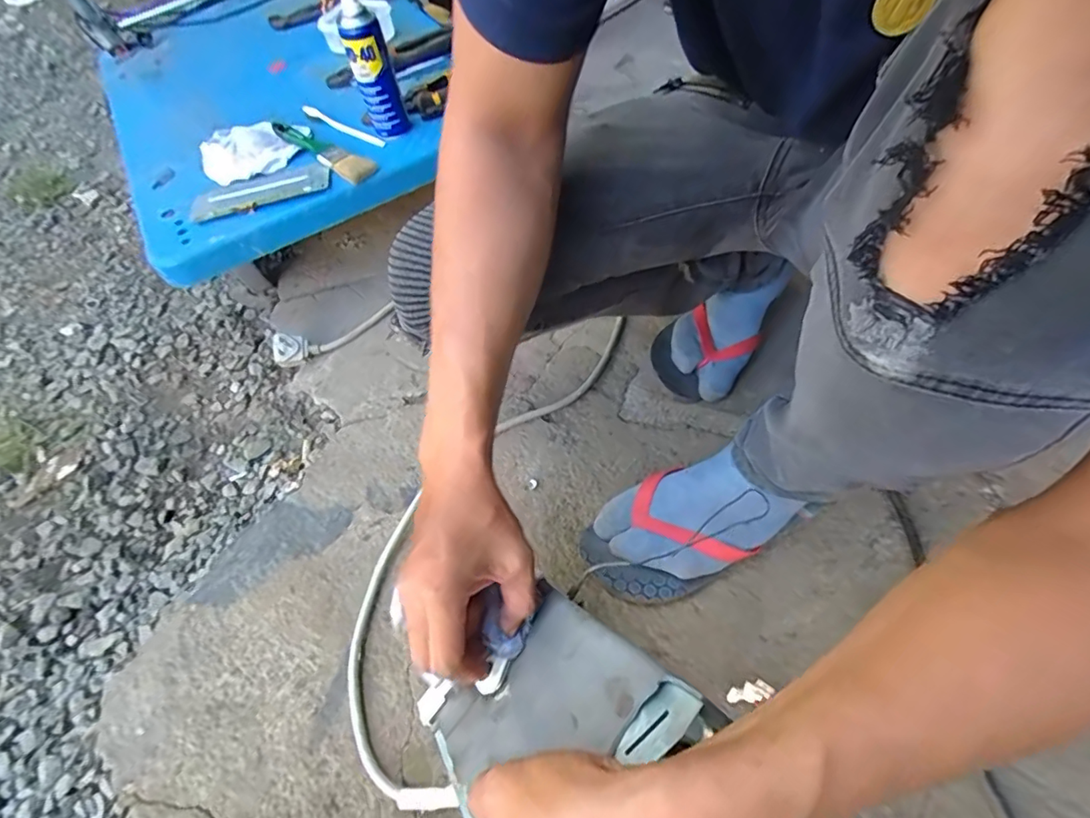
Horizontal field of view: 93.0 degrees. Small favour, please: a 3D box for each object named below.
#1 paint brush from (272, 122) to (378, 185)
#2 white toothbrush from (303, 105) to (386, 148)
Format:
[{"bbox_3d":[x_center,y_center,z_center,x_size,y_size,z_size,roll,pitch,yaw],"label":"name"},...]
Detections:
[{"bbox_3d":[-0.315,-0.357,0.714,0.192,0.015,0.044,30,62,21],"label":"paint brush"},{"bbox_3d":[-0.298,-0.414,0.757,0.173,0.013,0.022,31,62,21],"label":"white toothbrush"}]

